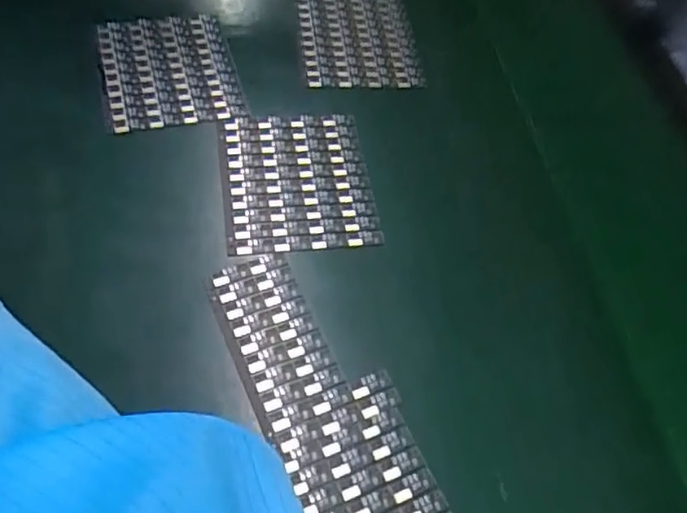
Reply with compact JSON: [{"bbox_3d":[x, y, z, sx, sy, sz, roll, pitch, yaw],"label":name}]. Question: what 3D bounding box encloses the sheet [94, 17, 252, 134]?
[{"bbox_3d":[-0.114,-0.123,0.419,0.083,0.008,0.100,-9,58,-16],"label":"sheet"}]

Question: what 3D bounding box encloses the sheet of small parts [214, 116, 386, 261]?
[{"bbox_3d":[-0.027,-0.044,0.372,0.084,0.008,0.098,-4,57,-13],"label":"sheet of small parts"}]

